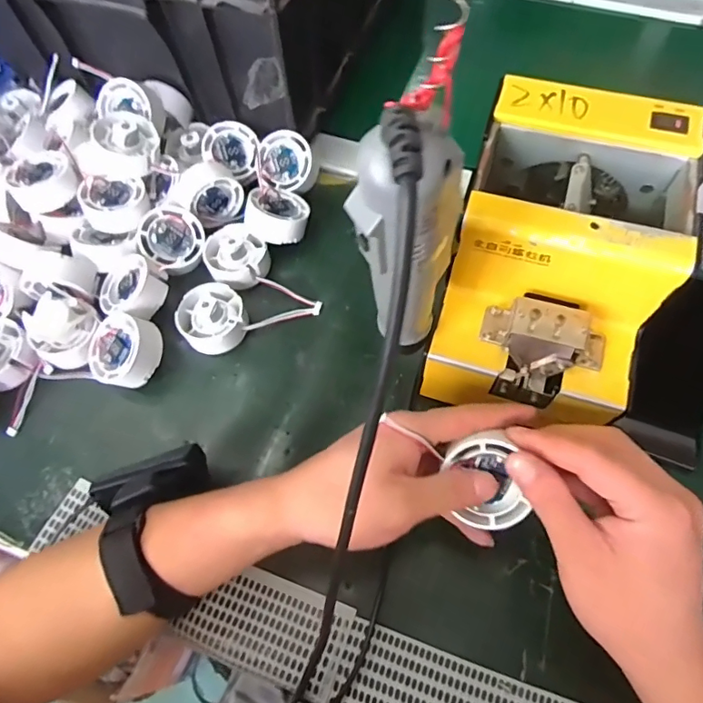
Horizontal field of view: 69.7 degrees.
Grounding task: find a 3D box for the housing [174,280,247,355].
[{"bbox_3d":[-0.116,-0.030,0.415,0.057,0.026,0.054,-1,65,2],"label":"housing"}]

